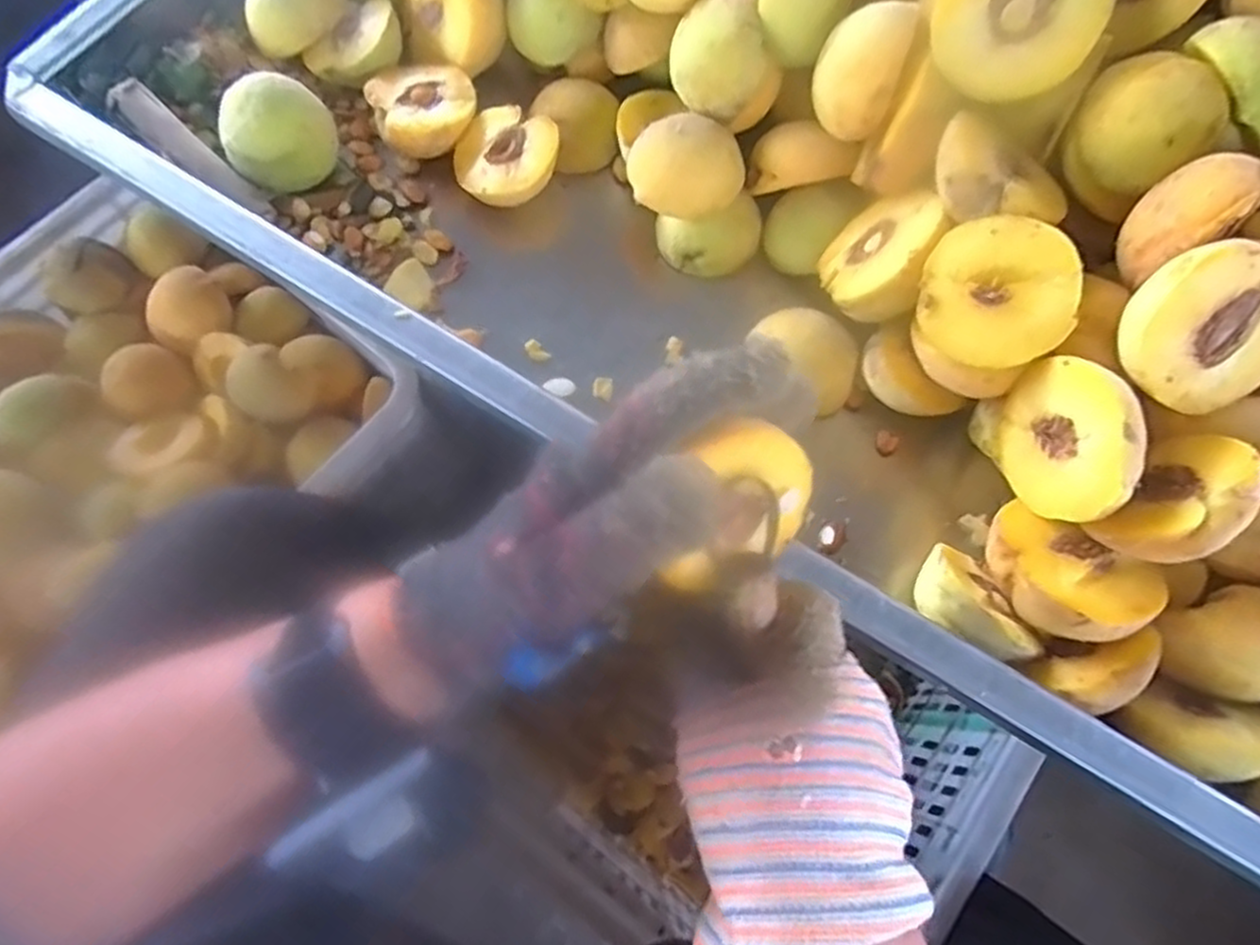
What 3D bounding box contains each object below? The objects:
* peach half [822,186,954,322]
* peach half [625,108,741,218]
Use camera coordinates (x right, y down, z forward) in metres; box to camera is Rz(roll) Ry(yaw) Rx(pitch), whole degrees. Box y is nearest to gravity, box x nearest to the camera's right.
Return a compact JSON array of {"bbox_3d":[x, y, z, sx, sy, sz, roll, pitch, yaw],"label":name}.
[{"bbox_3d":[0.140,-0.112,0.390,0.032,0.078,0.070,28,100,-30],"label":"peach half"},{"bbox_3d":[0.032,-0.176,0.422,0.058,0.037,0.055,26,105,27],"label":"peach half"}]

